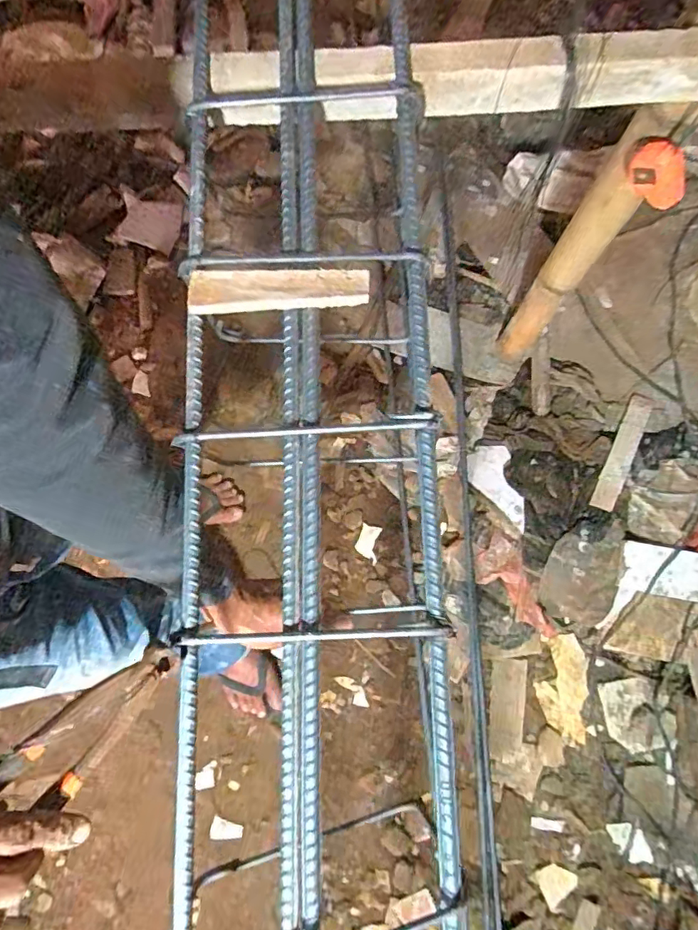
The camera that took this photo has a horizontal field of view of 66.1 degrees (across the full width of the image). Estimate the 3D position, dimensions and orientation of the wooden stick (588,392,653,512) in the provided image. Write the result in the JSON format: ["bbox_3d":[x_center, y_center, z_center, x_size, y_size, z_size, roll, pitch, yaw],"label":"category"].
[{"bbox_3d":[0.594,-0.027,1.167,0.051,0.010,0.264,23,83,8],"label":"wooden stick"}]

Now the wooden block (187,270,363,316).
[{"bbox_3d":[-0.057,-0.144,0.434,0.142,0.019,0.034,-2,80,1],"label":"wooden block"}]

